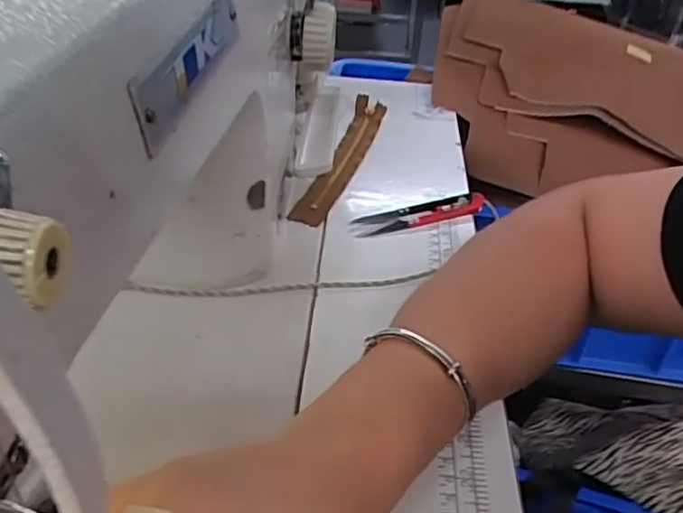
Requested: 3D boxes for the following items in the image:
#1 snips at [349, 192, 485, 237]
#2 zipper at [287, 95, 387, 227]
[{"bbox_3d":[0.060,-0.034,0.486,0.104,0.014,0.020,-9,40,-17],"label":"snips"},{"bbox_3d":[0.003,-0.090,0.551,0.029,0.011,0.209,13,39,10],"label":"zipper"}]

